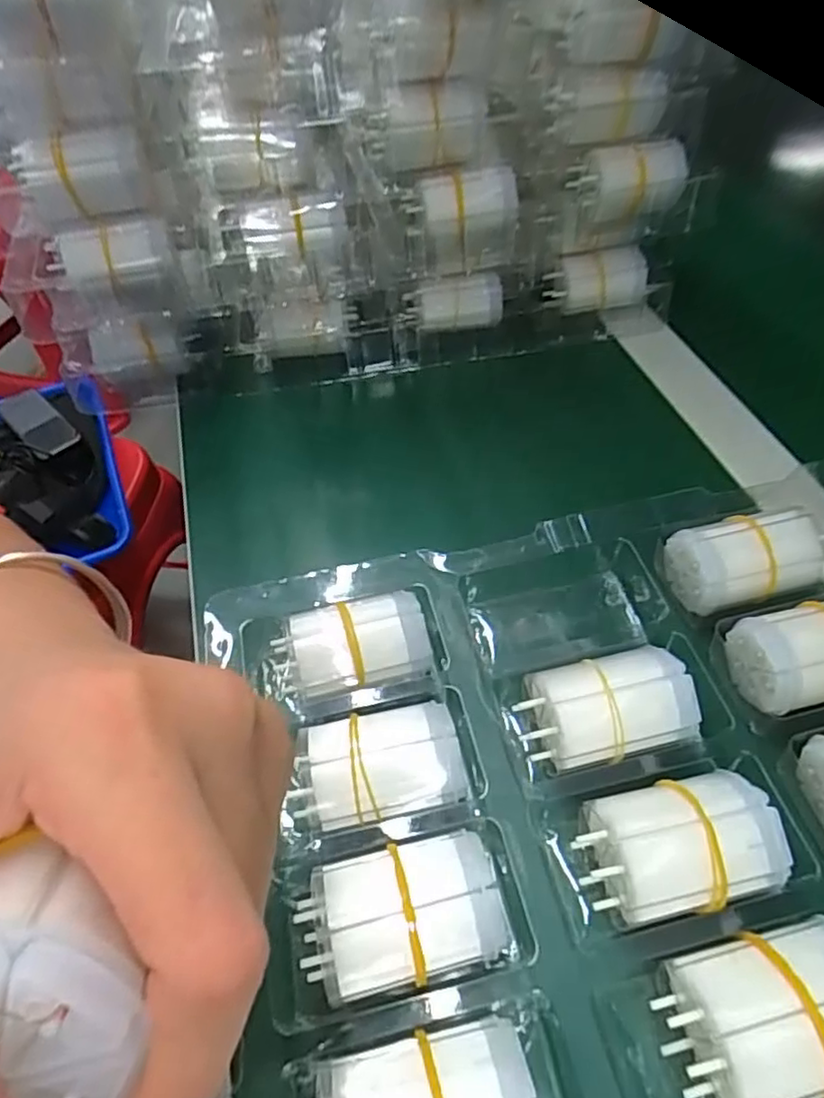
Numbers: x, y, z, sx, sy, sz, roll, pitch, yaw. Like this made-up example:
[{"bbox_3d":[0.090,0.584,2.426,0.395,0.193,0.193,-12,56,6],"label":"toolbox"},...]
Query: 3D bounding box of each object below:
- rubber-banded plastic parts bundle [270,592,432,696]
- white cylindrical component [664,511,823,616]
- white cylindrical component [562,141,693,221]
[{"bbox_3d":[-0.024,0.039,0.270,0.061,0.024,0.033,-10,52,-4],"label":"rubber-banded plastic parts bundle"},{"bbox_3d":[0.152,0.006,0.290,0.059,0.033,0.034,-8,52,-3],"label":"white cylindrical component"},{"bbox_3d":[0.131,-0.225,0.387,0.061,0.037,0.036,-17,53,-10],"label":"white cylindrical component"}]

